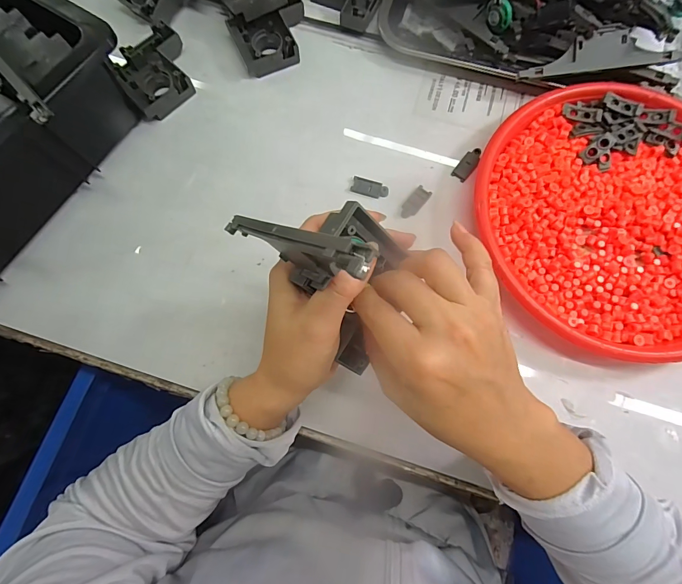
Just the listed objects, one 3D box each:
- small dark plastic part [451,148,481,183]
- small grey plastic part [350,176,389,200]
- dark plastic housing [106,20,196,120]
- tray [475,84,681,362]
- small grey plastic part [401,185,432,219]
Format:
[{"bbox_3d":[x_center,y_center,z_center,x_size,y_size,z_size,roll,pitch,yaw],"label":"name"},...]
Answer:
[{"bbox_3d":[0.124,-0.126,0.350,0.015,0.007,0.035,38,80,8],"label":"small dark plastic part"},{"bbox_3d":[0.028,-0.100,0.347,0.036,0.010,0.014,17,78,4],"label":"small grey plastic part"},{"bbox_3d":[-0.185,-0.222,0.359,0.078,0.027,0.075,-41,80,-8],"label":"dark plastic housing"},{"bbox_3d":[0.248,-0.068,0.322,0.242,0.035,0.243,0,77,0],"label":"tray"},{"bbox_3d":[0.070,-0.085,0.342,0.015,0.008,0.034,40,81,9],"label":"small grey plastic part"}]

